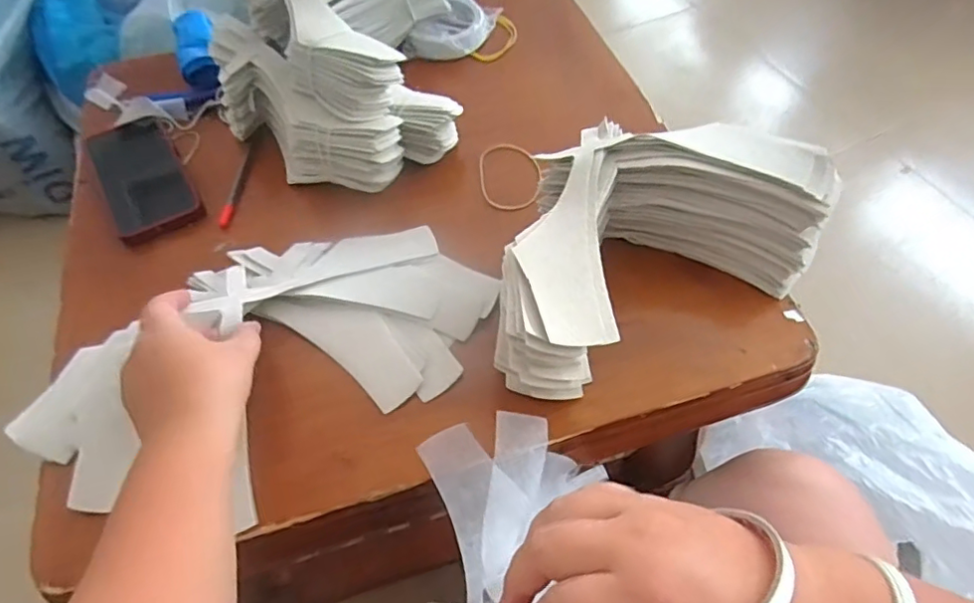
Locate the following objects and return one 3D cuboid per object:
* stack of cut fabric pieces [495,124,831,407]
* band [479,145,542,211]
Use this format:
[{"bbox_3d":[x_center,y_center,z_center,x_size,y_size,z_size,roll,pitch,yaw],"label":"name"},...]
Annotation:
[{"bbox_3d":[0.121,-0.055,0.478,0.298,0.101,0.170,-24,60,-16],"label":"stack of cut fabric pieces"},{"bbox_3d":[0.024,-0.132,0.601,0.063,0.004,0.095,-12,58,7],"label":"band"}]

